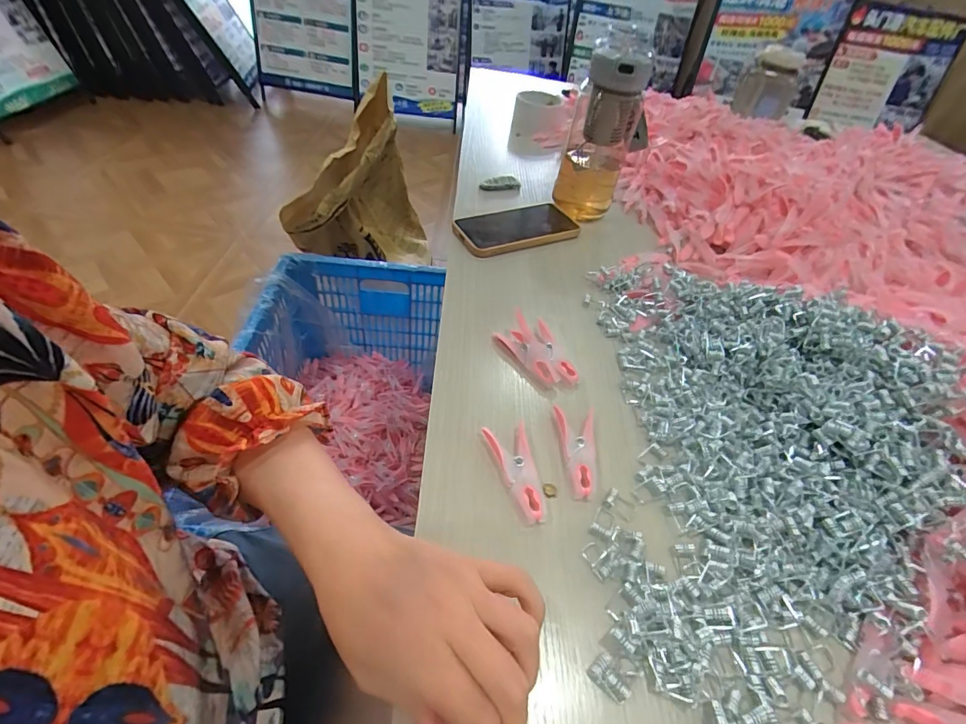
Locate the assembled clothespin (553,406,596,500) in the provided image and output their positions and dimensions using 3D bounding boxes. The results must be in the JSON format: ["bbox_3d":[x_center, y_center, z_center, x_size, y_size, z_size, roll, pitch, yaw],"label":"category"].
[{"bbox_3d":[0.072,0.069,0.341,0.031,0.010,0.074,6,47,3],"label":"assembled clothespin"}]

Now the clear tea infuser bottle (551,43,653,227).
[{"bbox_3d":[0.146,-0.287,0.554,0.087,0.194,0.075,9,47,8],"label":"clear tea infuser bottle"}]

